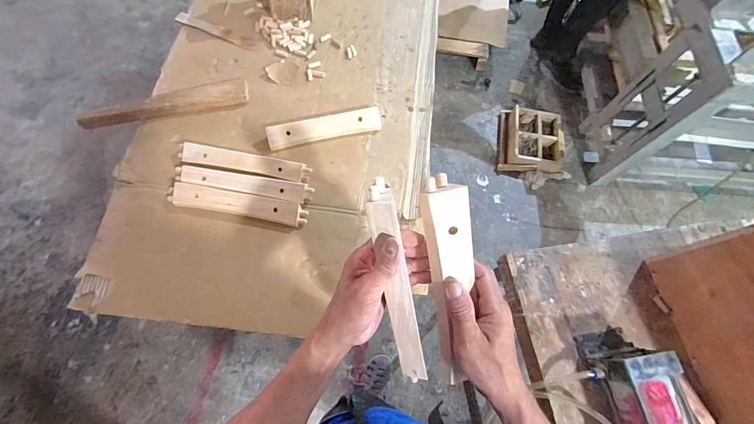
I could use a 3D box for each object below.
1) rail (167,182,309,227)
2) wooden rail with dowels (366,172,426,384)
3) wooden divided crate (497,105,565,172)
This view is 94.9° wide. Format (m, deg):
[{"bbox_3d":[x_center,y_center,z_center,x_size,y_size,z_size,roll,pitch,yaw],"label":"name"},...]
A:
[{"bbox_3d":[-0.280,-0.015,0.697,0.271,0.034,0.046,9,69,1],"label":"rail"},{"bbox_3d":[0.023,0.093,0.402,0.030,0.036,0.262,-14,112,-8],"label":"wooden rail with dowels"},{"bbox_3d":[0.761,-0.353,1.710,0.291,0.125,0.376,8,69,0],"label":"wooden divided crate"}]

